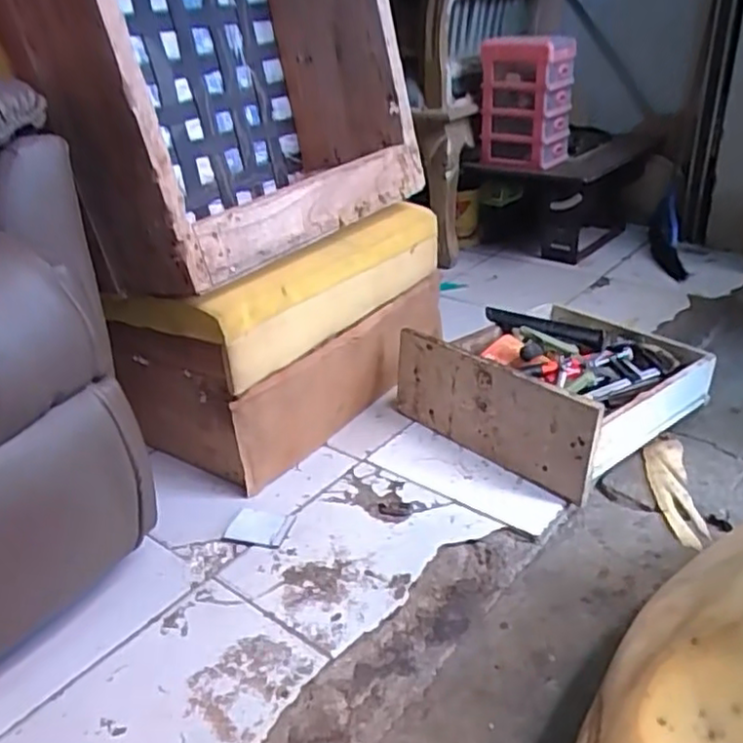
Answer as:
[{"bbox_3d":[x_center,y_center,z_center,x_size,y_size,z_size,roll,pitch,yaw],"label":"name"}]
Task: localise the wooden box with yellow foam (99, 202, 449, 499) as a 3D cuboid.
[{"bbox_3d":[-0.114,-0.079,1.122,0.251,0.299,0.517,19,37,34],"label":"wooden box with yellow foam"}]

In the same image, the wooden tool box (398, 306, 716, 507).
[{"bbox_3d":[0.294,0.005,1.097,0.369,0.147,0.344,-26,37,-34],"label":"wooden tool box"}]

